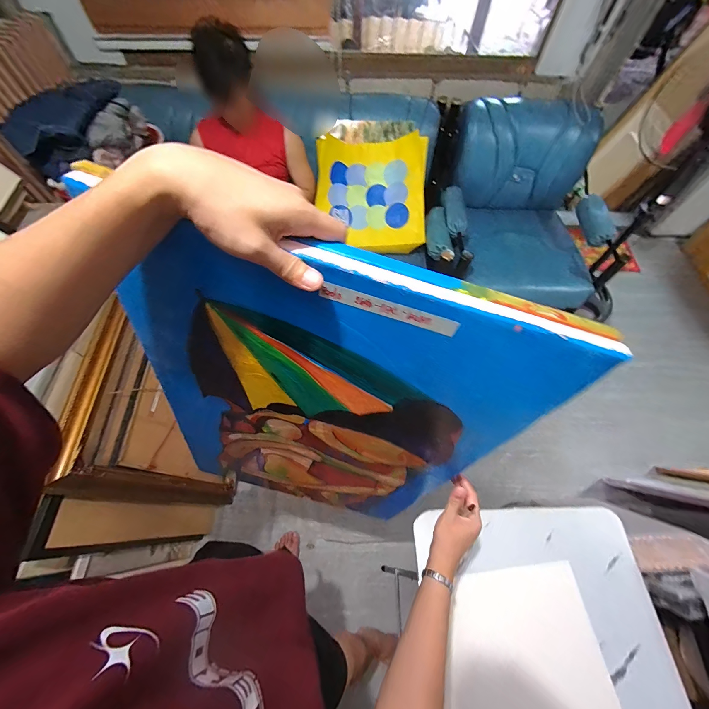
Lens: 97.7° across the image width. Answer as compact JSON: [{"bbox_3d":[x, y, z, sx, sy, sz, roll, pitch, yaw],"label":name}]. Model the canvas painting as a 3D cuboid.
[{"bbox_3d":[-0.053,0.123,0.502,0.497,0.633,0.035,16,50,-1],"label":"canvas painting"}]

